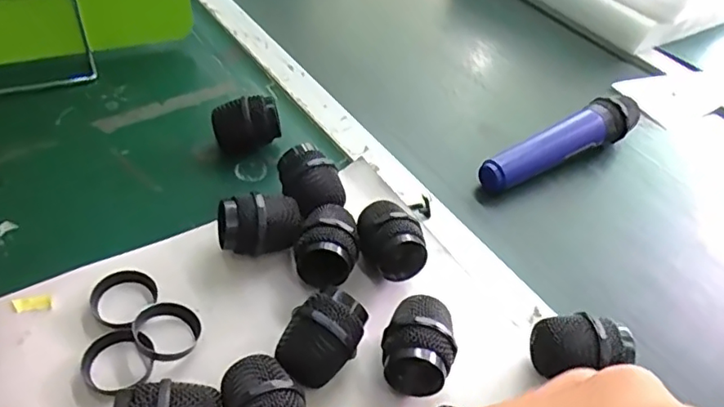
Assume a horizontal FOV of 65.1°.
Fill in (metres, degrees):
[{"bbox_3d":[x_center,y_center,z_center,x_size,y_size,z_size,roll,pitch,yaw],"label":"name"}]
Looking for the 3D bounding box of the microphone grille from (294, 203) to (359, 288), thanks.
[{"bbox_3d":[-0.026,0.032,0.433,0.046,0.050,0.063,7,46,0],"label":"microphone grille"}]

